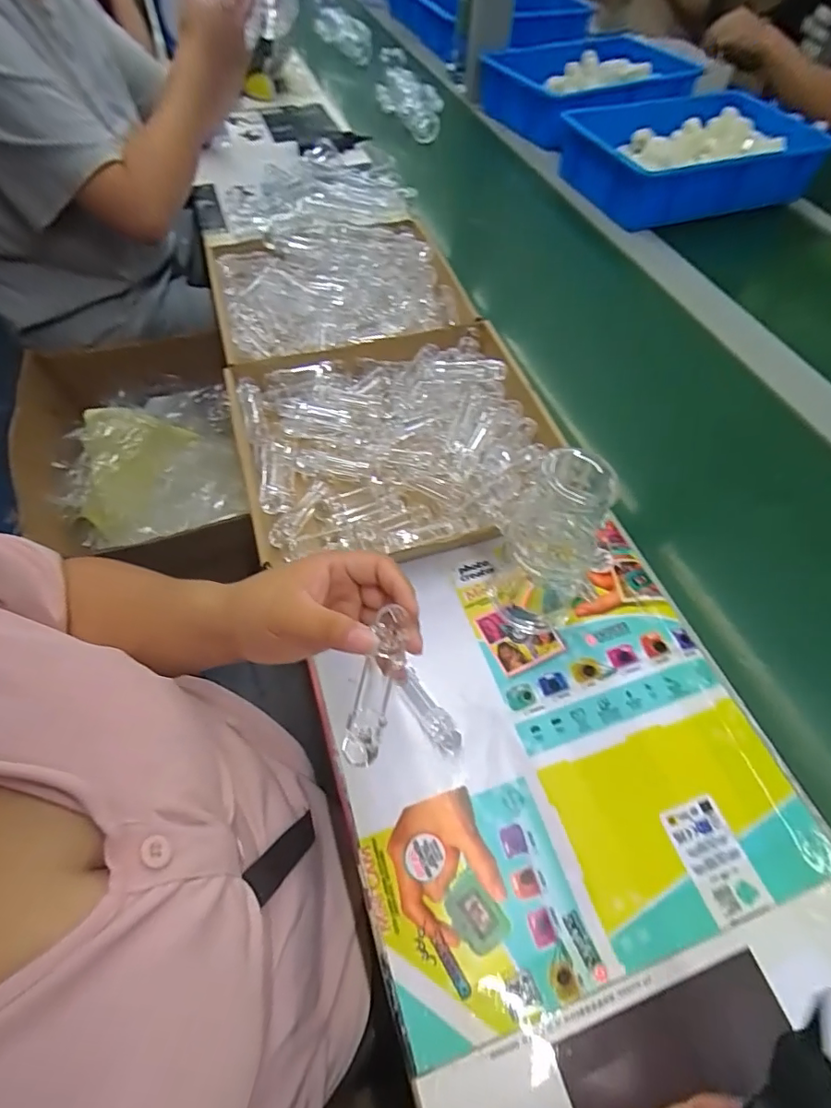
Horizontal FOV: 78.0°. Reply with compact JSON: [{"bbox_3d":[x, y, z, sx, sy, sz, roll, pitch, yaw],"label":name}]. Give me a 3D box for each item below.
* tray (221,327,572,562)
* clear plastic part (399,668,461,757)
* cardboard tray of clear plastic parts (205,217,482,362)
[{"bbox_3d":[-0.024,-0.121,0.545,0.311,0.052,0.274,-13,58,-9],"label":"tray"},{"bbox_3d":[0.011,0.129,0.416,0.018,0.017,0.073,-30,62,-19],"label":"clear plastic part"},{"bbox_3d":[-0.105,-0.347,0.664,0.301,0.050,0.247,-14,59,-10],"label":"cardboard tray of clear plastic parts"}]

